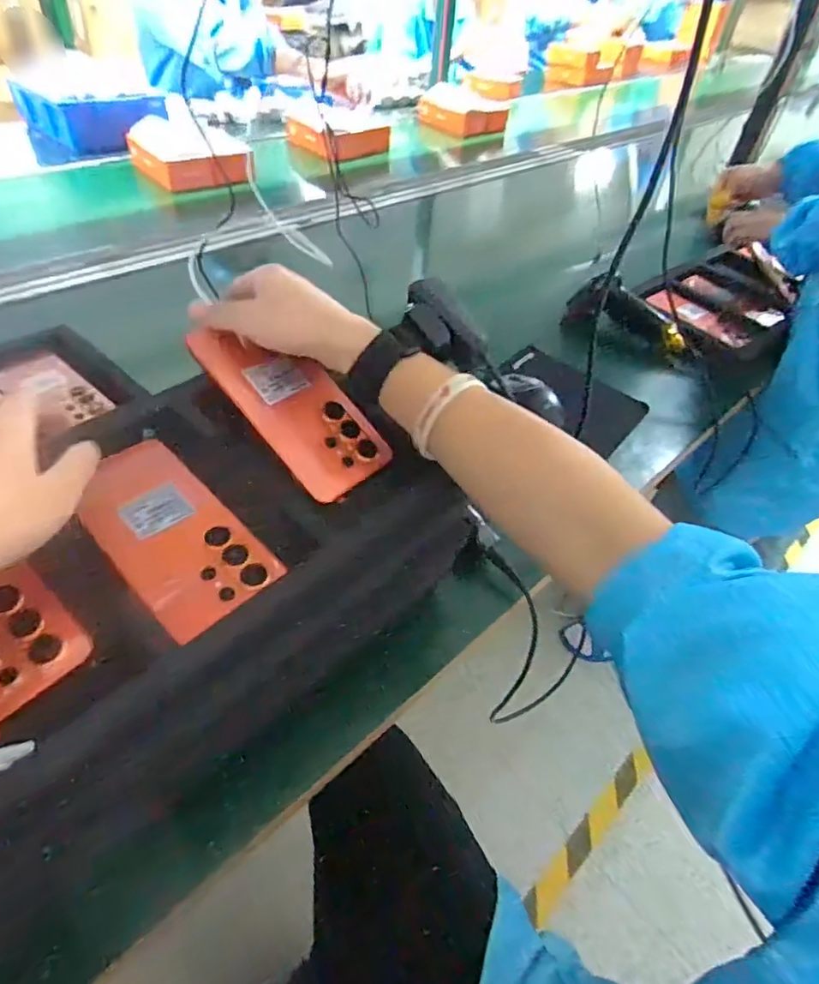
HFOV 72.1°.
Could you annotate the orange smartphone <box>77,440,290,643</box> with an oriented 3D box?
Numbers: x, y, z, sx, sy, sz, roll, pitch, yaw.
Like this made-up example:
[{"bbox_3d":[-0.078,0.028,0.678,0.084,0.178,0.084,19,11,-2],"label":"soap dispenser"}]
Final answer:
[{"bbox_3d":[-0.160,0.023,0.374,0.159,0.006,0.077,38,53,26],"label":"orange smartphone"}]

